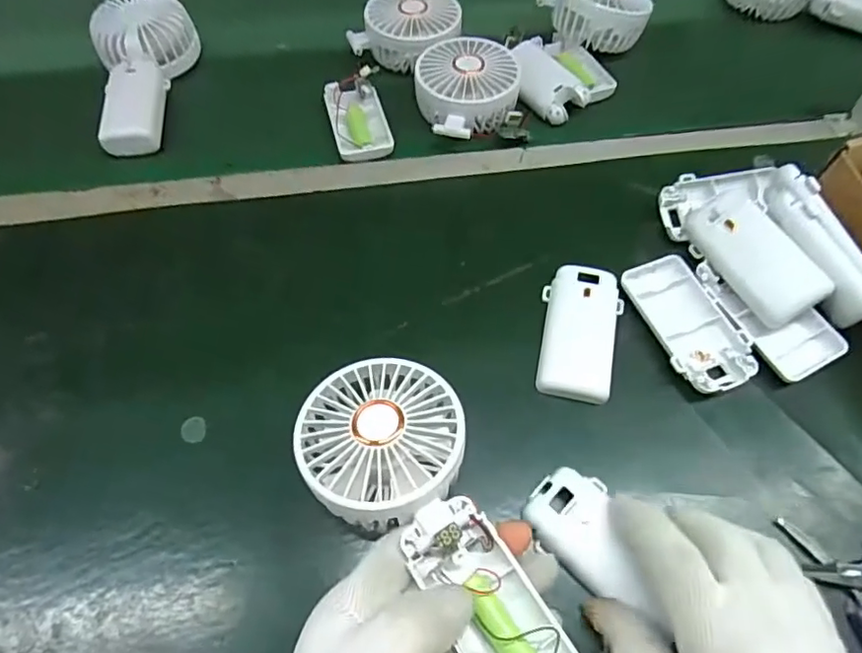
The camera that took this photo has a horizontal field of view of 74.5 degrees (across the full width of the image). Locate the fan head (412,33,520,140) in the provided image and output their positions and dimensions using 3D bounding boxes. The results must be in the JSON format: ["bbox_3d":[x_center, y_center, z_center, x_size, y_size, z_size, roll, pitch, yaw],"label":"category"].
[{"bbox_3d":[0.030,-0.200,0.476,0.083,0.031,0.099,3,61,1],"label":"fan head"}]

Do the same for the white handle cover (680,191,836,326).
[{"bbox_3d":[0.211,-0.048,0.370,0.044,0.016,0.092,-40,64,25],"label":"white handle cover"}]

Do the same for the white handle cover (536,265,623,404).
[{"bbox_3d":[0.096,0.003,0.366,0.048,0.017,0.088,14,62,7],"label":"white handle cover"}]

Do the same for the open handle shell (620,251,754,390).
[{"bbox_3d":[0.166,-0.002,0.368,0.049,0.016,0.095,-19,63,-10],"label":"open handle shell"}]

